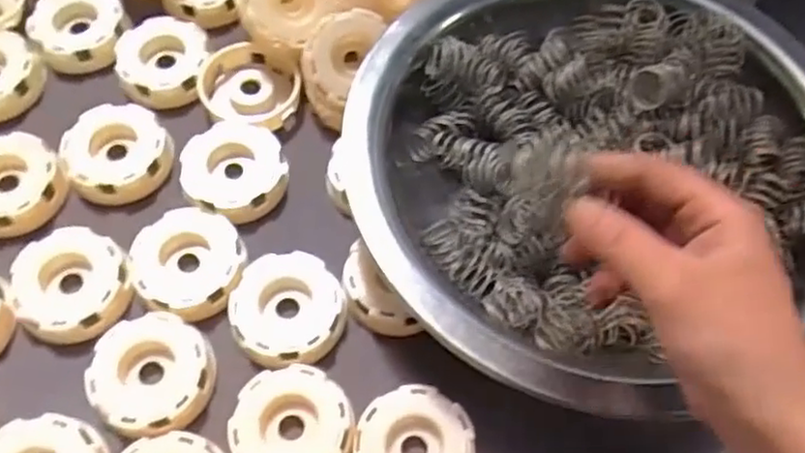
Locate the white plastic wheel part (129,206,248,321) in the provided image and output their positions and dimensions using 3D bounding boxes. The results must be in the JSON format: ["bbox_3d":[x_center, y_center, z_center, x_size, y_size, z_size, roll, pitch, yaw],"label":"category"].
[{"bbox_3d":[-0.130,0.023,0.430,0.065,0.019,0.064,1,63,-2],"label":"white plastic wheel part"}]

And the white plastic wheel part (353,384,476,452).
[{"bbox_3d":[0.006,0.123,0.388,0.063,0.021,0.066,2,63,-1],"label":"white plastic wheel part"}]

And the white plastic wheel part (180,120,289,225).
[{"bbox_3d":[-0.110,-0.036,0.463,0.068,0.019,0.063,1,63,-2],"label":"white plastic wheel part"}]

